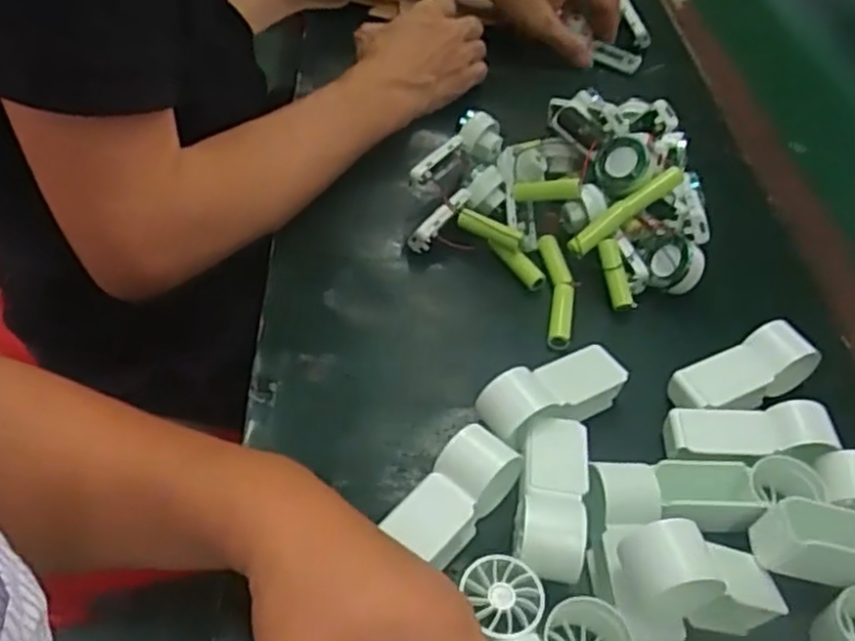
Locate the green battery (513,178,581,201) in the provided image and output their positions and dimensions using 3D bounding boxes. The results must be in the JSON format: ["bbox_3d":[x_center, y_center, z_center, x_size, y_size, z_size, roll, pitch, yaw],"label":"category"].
[{"bbox_3d":[0.087,-0.097,0.555,0.048,0.014,0.012,-2,45,17],"label":"green battery"}]

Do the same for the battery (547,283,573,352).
[{"bbox_3d":[0.089,-0.004,0.501,0.015,0.015,0.052,14,47,4],"label":"battery"}]

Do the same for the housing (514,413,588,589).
[{"bbox_3d":[0.067,0.092,0.400,0.035,0.030,0.090,14,47,4],"label":"housing"}]

